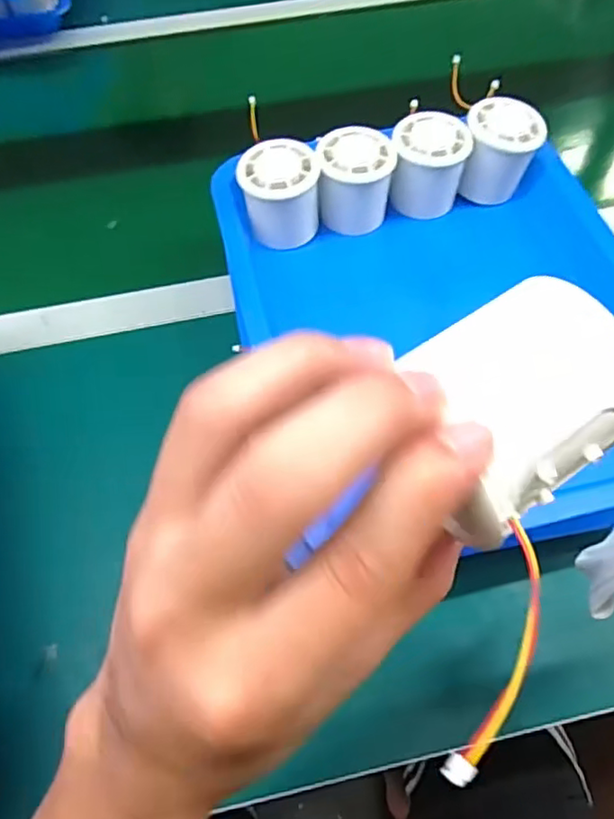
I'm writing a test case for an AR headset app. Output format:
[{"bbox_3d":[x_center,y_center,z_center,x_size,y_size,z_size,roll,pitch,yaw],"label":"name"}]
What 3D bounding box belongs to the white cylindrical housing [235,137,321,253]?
[{"bbox_3d":[-0.019,-0.154,0.444,0.055,0.053,0.053,0,59,1],"label":"white cylindrical housing"}]

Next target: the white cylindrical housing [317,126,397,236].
[{"bbox_3d":[0.036,-0.169,0.456,0.053,0.054,0.051,0,59,1],"label":"white cylindrical housing"}]

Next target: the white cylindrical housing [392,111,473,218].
[{"bbox_3d":[0.092,-0.184,0.465,0.052,0.057,0.051,0,59,1],"label":"white cylindrical housing"}]

